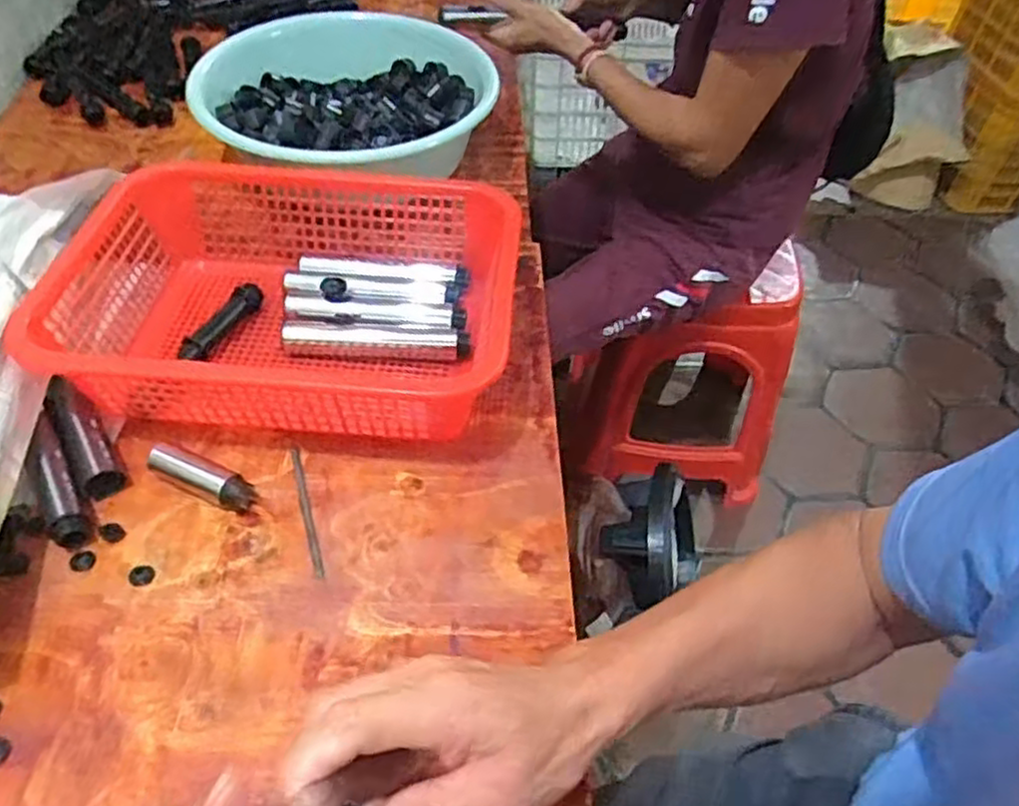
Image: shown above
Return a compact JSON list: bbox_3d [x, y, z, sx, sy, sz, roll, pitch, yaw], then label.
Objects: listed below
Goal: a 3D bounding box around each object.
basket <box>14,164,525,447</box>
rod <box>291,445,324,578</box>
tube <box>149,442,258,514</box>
[{"bbox_3d":[-0.173,-0.079,0.585,0.346,0.094,0.245,5,49,1],"label":"basket"},{"bbox_3d":[-0.143,0.076,0.516,0.007,0.006,0.106,-13,51,-15],"label":"rod"},{"bbox_3d":[-0.216,0.052,0.515,0.079,0.023,0.021,20,51,13],"label":"tube"}]

